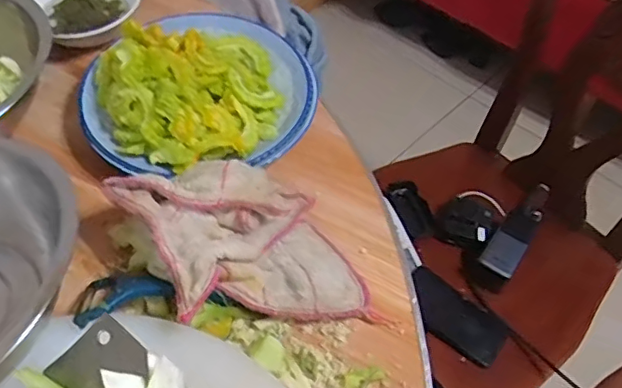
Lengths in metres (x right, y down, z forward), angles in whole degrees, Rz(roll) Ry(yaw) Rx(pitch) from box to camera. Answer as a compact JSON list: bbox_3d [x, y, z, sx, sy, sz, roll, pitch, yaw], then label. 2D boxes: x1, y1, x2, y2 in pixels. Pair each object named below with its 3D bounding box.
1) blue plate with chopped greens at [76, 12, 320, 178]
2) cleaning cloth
[{"bbox_3d":[-0.112,-0.112,0.592,0.218,0.088,0.231,1,53,-1],"label":"blue plate with chopped greens"},{"bbox_3d":[-0.052,0.046,0.487,0.152,0.034,0.205,-24,74,-32],"label":"cleaning cloth"}]

